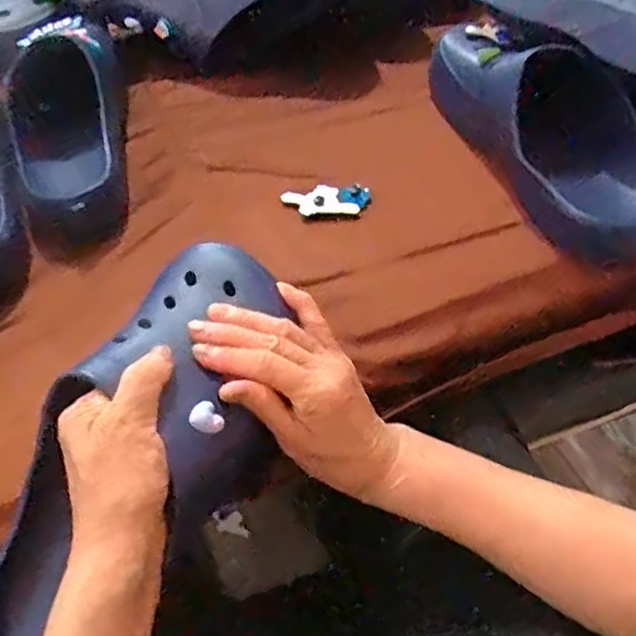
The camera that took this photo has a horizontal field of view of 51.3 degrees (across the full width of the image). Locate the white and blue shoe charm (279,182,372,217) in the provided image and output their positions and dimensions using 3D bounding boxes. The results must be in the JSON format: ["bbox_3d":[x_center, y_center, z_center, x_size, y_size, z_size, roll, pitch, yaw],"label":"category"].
[{"bbox_3d":[0.008,-0.098,0.554,0.072,0.010,0.030,-5,51,-2],"label":"white and blue shoe charm"}]

